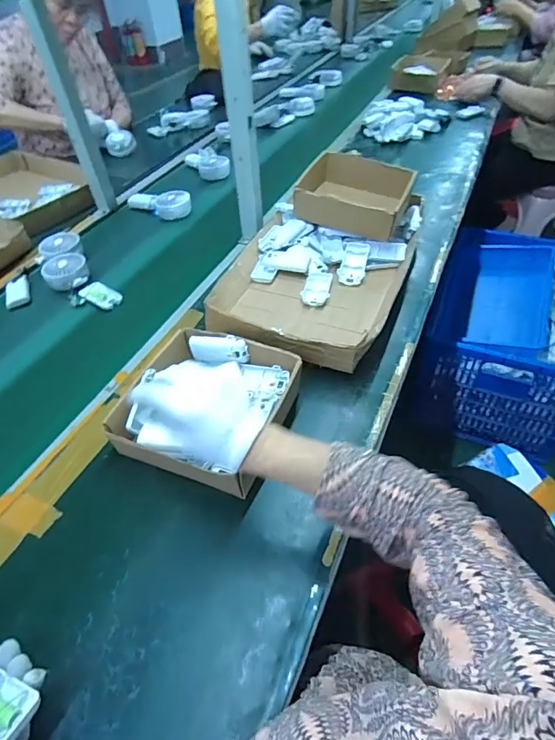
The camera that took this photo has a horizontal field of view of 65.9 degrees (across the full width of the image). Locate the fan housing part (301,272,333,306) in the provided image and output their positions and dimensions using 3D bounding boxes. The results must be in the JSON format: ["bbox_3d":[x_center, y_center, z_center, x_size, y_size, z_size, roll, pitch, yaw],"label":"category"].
[{"bbox_3d":[0.076,-0.157,0.824,0.052,0.012,0.098,5,50,8],"label":"fan housing part"}]

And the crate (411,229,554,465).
[{"bbox_3d":[0.794,-0.099,1.433,0.450,0.398,0.651,16,53,17],"label":"crate"}]

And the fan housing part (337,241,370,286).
[{"bbox_3d":[0.150,-0.210,0.840,0.051,0.009,0.103,10,68,13],"label":"fan housing part"}]

